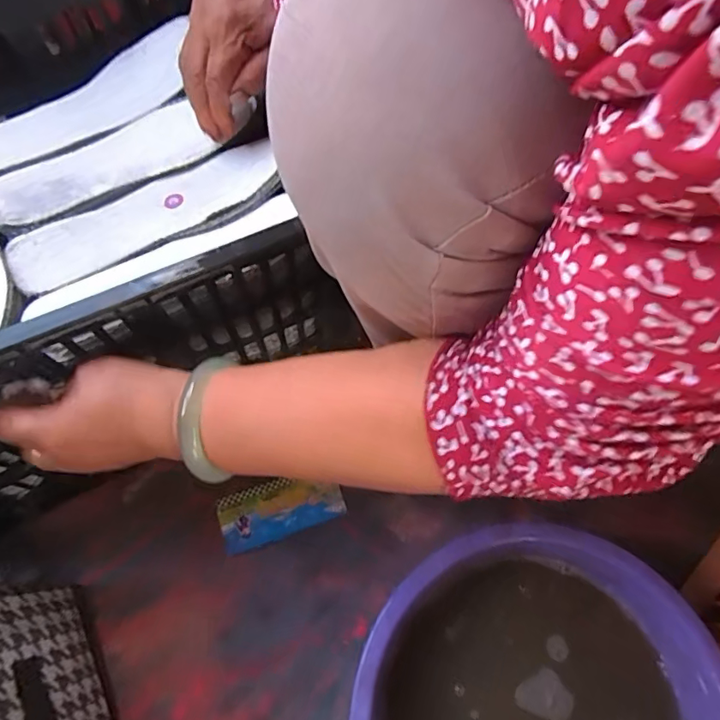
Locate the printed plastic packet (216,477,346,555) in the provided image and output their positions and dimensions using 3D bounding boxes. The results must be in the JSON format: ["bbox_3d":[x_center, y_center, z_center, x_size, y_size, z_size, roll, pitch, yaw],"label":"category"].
[{"bbox_3d":[-0.083,0.152,0.514,0.125,0.009,0.058,-19,67,-6],"label":"printed plastic packet"}]

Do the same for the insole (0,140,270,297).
[{"bbox_3d":[-0.169,-0.116,0.389,0.213,0.021,0.055,-25,68,-9],"label":"insole"}]

